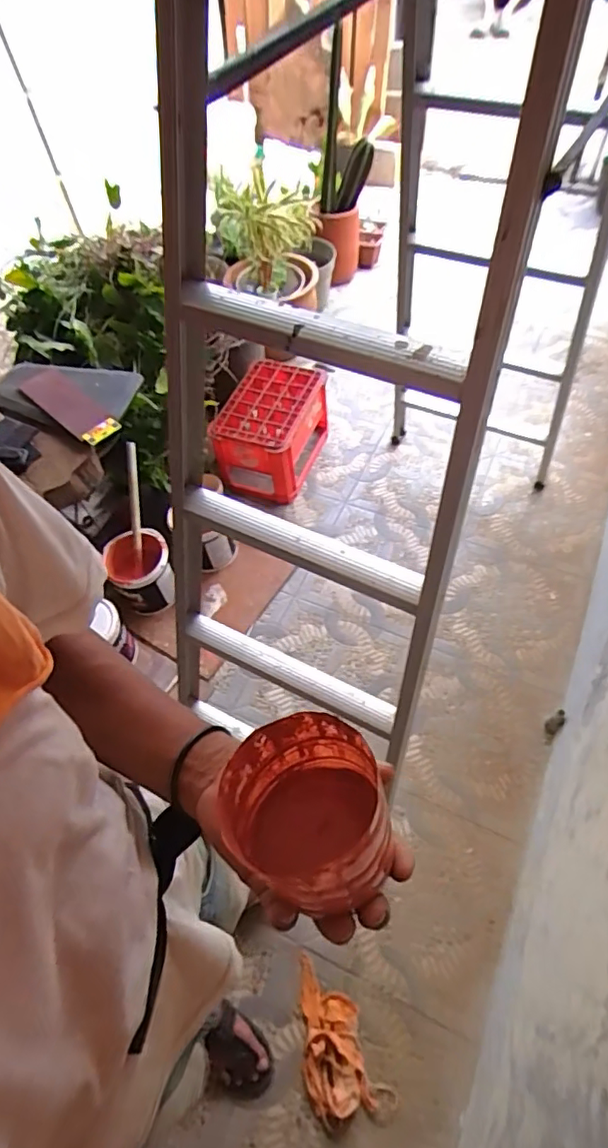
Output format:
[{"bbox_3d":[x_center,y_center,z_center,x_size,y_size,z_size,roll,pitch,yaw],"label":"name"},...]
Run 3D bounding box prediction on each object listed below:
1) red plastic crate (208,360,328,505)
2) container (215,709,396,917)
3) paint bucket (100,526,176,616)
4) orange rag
[{"bbox_3d":[-0.112,-0.475,1.931,0.290,0.278,0.423,15,60,14],"label":"red plastic crate"},{"bbox_3d":[0.004,0.135,0.323,0.091,0.081,0.087,-2,57,3],"label":"container"},{"bbox_3d":[-0.474,-0.007,1.668,0.169,0.175,0.184,-2,57,3],"label":"paint bucket"},{"bbox_3d":[0.054,0.948,1.139,0.144,0.029,0.288,-25,59,-11],"label":"orange rag"}]

